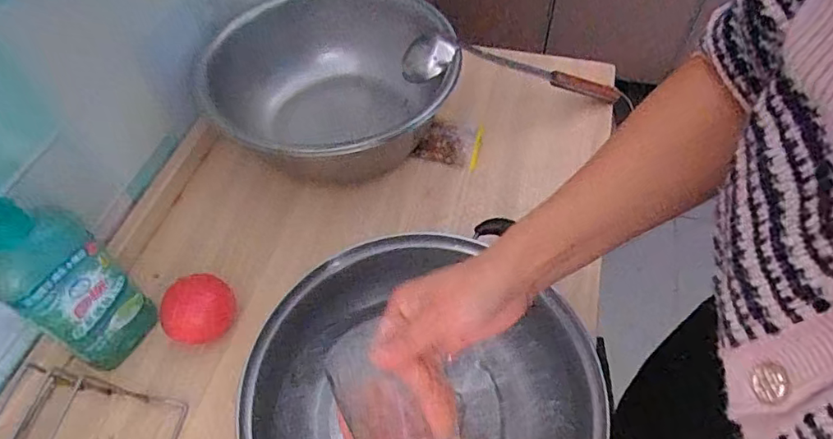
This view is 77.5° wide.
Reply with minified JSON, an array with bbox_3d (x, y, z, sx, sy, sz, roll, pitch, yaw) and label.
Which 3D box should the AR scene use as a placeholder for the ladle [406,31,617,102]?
[{"bbox_3d":[0.122,-0.178,0.636,0.279,0.053,0.057,5,51,-21],"label":"ladle"}]

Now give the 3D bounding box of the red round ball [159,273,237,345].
[{"bbox_3d":[-0.203,0.088,0.490,0.065,0.054,0.062,-1,54,1],"label":"red round ball"}]

